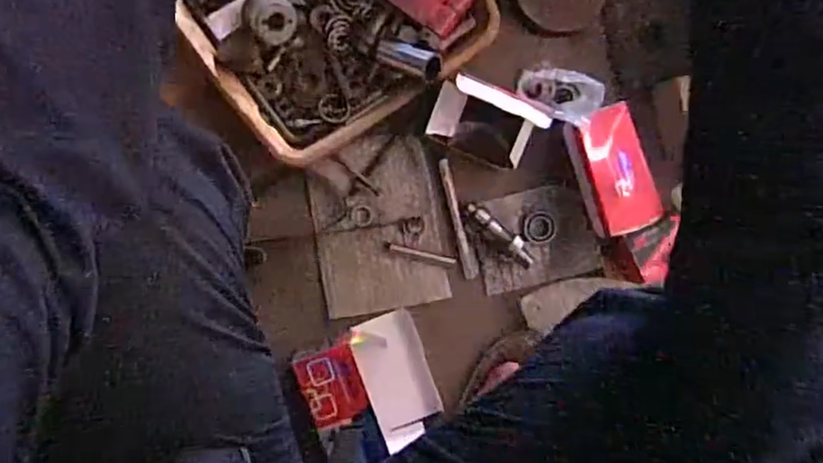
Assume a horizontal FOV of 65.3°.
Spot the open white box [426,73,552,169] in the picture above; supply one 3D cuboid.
[{"bbox_3d":[0.070,-0.105,0.637,0.101,0.109,0.058,22,91,-6],"label":"open white box"}]

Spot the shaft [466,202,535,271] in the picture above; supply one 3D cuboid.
[{"bbox_3d":[0.099,0.002,0.698,0.092,0.019,0.020,45,89,7],"label":"shaft"}]

